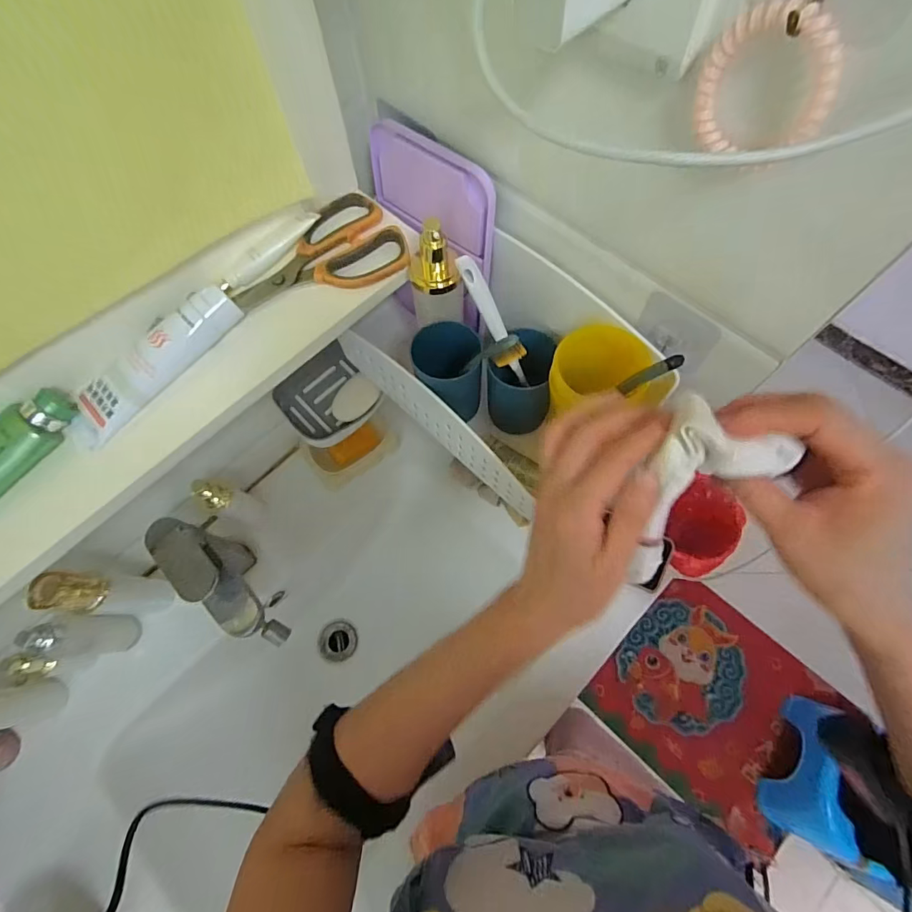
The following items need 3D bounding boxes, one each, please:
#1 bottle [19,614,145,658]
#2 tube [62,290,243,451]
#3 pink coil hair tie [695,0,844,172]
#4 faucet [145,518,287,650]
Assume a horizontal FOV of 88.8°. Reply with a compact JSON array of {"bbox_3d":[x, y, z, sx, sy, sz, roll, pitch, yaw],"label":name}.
[{"bbox_3d":[-0.420,0.204,0.530,0.034,0.147,0.043,-1,67,2],"label":"bottle"},{"bbox_3d":[-0.241,-0.074,0.363,0.043,0.041,0.153,38,74,16],"label":"tube"},{"bbox_3d":[0.130,-0.154,0.199,0.056,0.058,0.011,39,74,16],"label":"pink coil hair tie"},{"bbox_3d":[-0.269,0.141,0.545,0.047,0.157,0.199,-41,72,-14],"label":"faucet"}]

